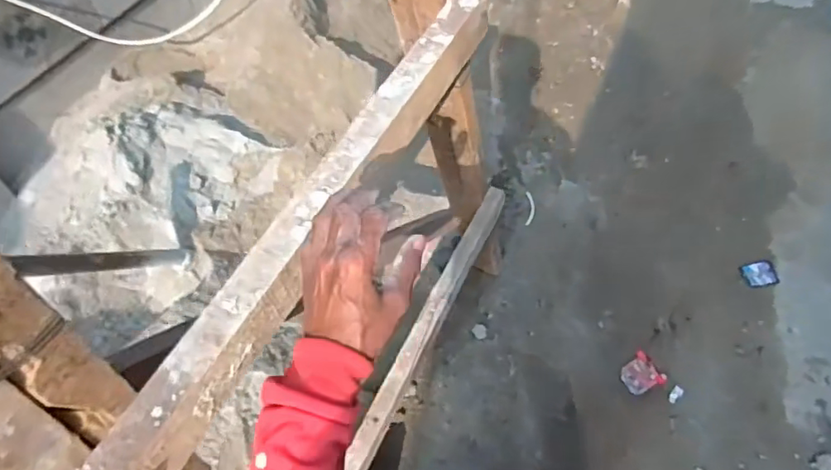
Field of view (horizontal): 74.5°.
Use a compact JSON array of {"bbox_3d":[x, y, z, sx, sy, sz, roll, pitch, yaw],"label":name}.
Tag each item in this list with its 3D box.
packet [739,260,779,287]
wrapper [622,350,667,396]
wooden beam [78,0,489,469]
[{"bbox_3d":[1.005,0.113,1.595,0.087,0.012,0.078,-13,68,12],"label":"packet"},{"bbox_3d":[0.588,0.365,1.423,0.105,0.014,0.090,-28,61,-19],"label":"wrapper"},{"bbox_3d":[-0.086,-0.043,0.589,0.056,0.059,0.712,23,62,18],"label":"wooden beam"}]

